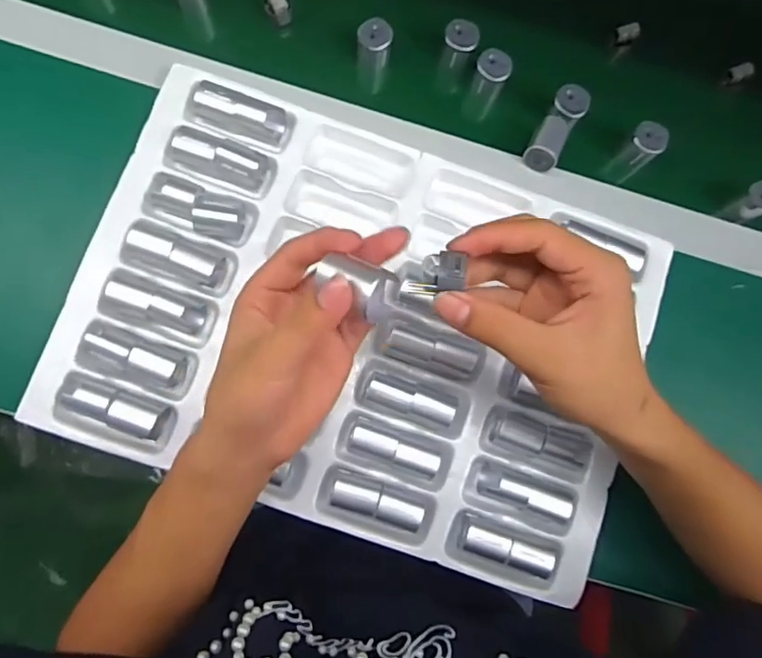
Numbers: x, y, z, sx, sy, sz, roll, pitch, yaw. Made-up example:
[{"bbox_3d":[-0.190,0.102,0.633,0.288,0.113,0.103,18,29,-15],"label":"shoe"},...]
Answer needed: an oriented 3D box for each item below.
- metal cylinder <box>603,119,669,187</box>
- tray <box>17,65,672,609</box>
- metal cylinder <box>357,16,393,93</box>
[{"bbox_3d":[0.237,-0.163,0.520,0.029,0.063,0.034,35,84,-1],"label":"metal cylinder"},{"bbox_3d":[-0.009,-0.006,0.460,0.453,0.040,0.322,20,84,-2],"label":"tray"},{"bbox_3d":[-0.007,-0.252,0.519,0.028,0.085,0.027,0,85,-4],"label":"metal cylinder"}]

